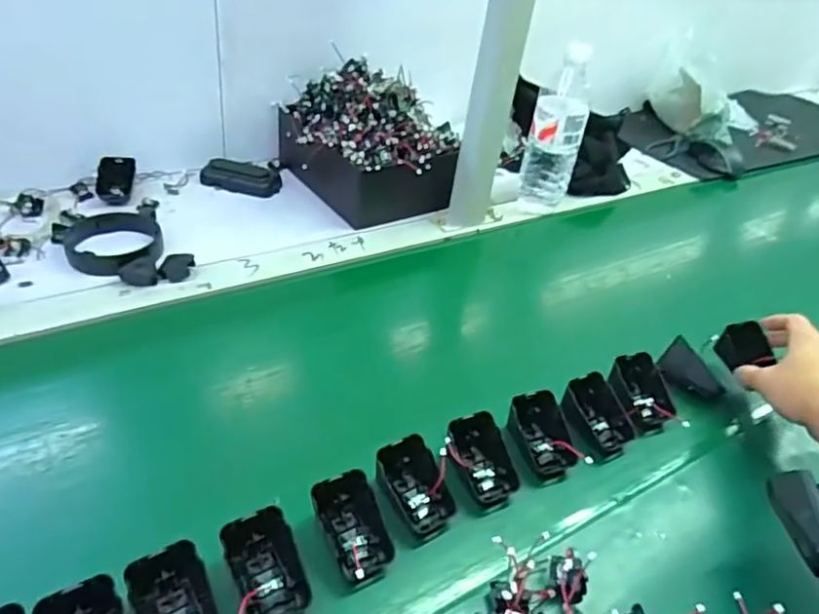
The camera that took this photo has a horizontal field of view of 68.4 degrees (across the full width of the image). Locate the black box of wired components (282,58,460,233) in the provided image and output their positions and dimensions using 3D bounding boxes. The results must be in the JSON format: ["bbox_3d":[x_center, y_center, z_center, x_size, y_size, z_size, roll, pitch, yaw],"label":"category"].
[{"bbox_3d":[-0.055,-0.229,0.833,0.182,0.146,0.245,-19,46,-32],"label":"black box of wired components"}]

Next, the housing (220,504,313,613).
[{"bbox_3d":[-0.097,0.176,0.403,0.046,0.026,0.073,-22,79,-24],"label":"housing"}]

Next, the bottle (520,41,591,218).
[{"bbox_3d":[0.203,-0.240,0.830,0.071,0.219,0.057,15,38,7],"label":"bottle"}]

